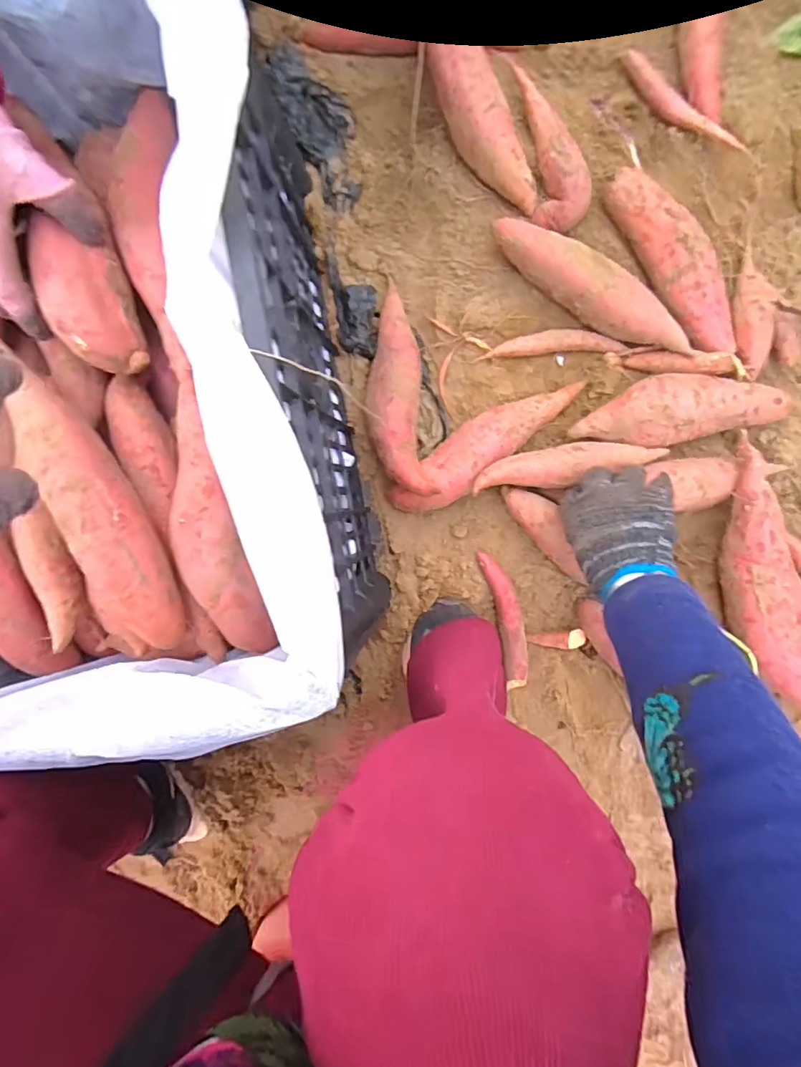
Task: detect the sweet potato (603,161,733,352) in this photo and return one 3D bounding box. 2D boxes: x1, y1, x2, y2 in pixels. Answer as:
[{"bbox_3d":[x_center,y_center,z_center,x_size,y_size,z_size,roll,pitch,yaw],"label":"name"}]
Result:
[{"bbox_3d":[0.285,-0.285,0.548,0.053,0.042,0.213,-30,97,2],"label":"sweet potato"}]

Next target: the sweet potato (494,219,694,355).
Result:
[{"bbox_3d":[0.199,-0.256,0.546,0.233,0.047,0.054,34,95,-5],"label":"sweet potato"}]

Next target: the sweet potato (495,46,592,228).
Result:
[{"bbox_3d":[0.145,-0.409,0.537,0.051,0.032,0.187,-20,97,1],"label":"sweet potato"}]

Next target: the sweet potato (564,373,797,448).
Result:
[{"bbox_3d":[0.299,-0.132,0.555,0.224,0.048,0.072,-5,97,-1],"label":"sweet potato"}]

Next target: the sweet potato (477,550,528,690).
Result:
[{"bbox_3d":[0.123,0.098,0.592,0.036,0.018,0.163,-14,97,0],"label":"sweet potato"}]

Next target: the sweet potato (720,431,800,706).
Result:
[{"bbox_3d":[0.386,0.049,0.562,0.066,0.068,0.289,-17,97,0],"label":"sweet potato"}]

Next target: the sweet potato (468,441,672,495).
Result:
[{"bbox_3d":[0.177,-0.072,0.538,0.202,0.034,0.040,-10,97,-4],"label":"sweet potato"}]

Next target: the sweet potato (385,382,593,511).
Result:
[{"bbox_3d":[0.094,-0.100,0.556,0.240,0.048,0.056,-38,96,3],"label":"sweet potato"}]

